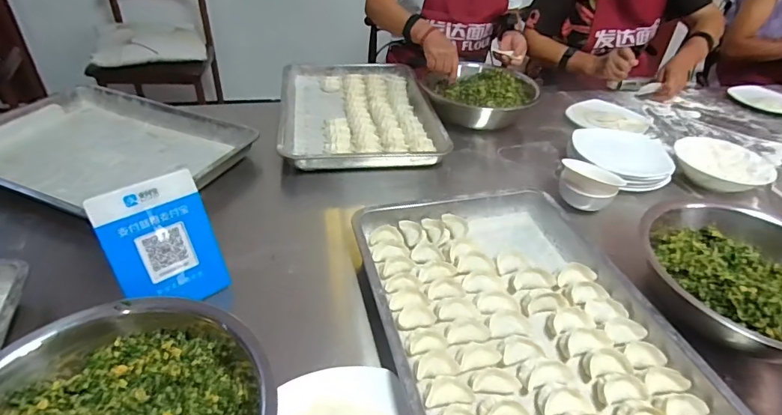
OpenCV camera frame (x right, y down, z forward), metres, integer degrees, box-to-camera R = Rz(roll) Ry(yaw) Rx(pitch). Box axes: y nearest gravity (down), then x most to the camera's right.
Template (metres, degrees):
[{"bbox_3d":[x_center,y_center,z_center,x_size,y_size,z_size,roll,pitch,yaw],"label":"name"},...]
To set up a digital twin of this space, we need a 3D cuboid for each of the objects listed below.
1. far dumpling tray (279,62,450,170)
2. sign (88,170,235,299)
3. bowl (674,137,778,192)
[{"bbox_3d":[-0.083,-0.239,1.051,0.339,0.055,0.529,-2,38,-9],"label":"far dumpling tray"},{"bbox_3d":[-0.283,0.048,0.556,0.120,0.166,0.012,-27,23,-38],"label":"sign"},{"bbox_3d":[0.665,-0.081,0.896,0.164,0.054,0.164,3,38,-3],"label":"bowl"}]

